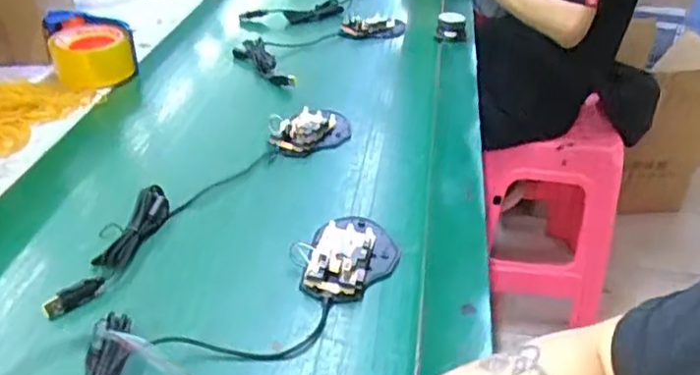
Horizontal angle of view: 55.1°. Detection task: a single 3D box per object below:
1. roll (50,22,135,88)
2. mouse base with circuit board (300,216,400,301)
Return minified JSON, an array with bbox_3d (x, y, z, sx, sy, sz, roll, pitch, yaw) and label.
[{"bbox_3d":[-0.349,-0.181,0.904,0.096,0.055,0.110,-13,37,-22],"label":"roll"},{"bbox_3d":[0.004,0.055,0.568,0.072,0.019,0.108,6,34,5],"label":"mouse base with circuit board"}]

